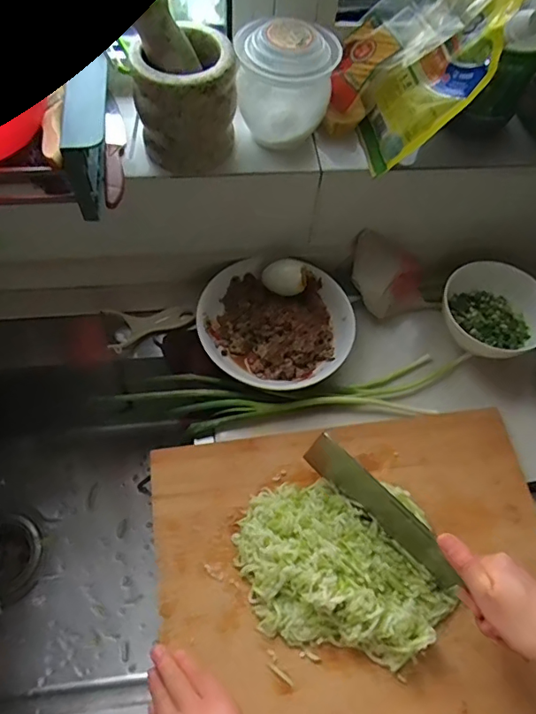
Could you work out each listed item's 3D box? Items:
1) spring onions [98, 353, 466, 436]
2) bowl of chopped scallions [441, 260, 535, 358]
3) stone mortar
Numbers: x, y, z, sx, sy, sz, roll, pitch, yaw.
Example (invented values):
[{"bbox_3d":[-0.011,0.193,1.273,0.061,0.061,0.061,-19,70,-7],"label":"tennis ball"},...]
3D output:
[{"bbox_3d":[0.039,0.042,0.617,0.417,0.031,0.066,-5,61,-6],"label":"spring onions"},{"bbox_3d":[0.280,-0.047,0.656,0.126,0.074,0.116,2,61,-3],"label":"bowl of chopped scallions"},{"bbox_3d":[-0.082,-0.261,0.534,0.099,0.100,0.094,-2,61,-5],"label":"stone mortar"}]

